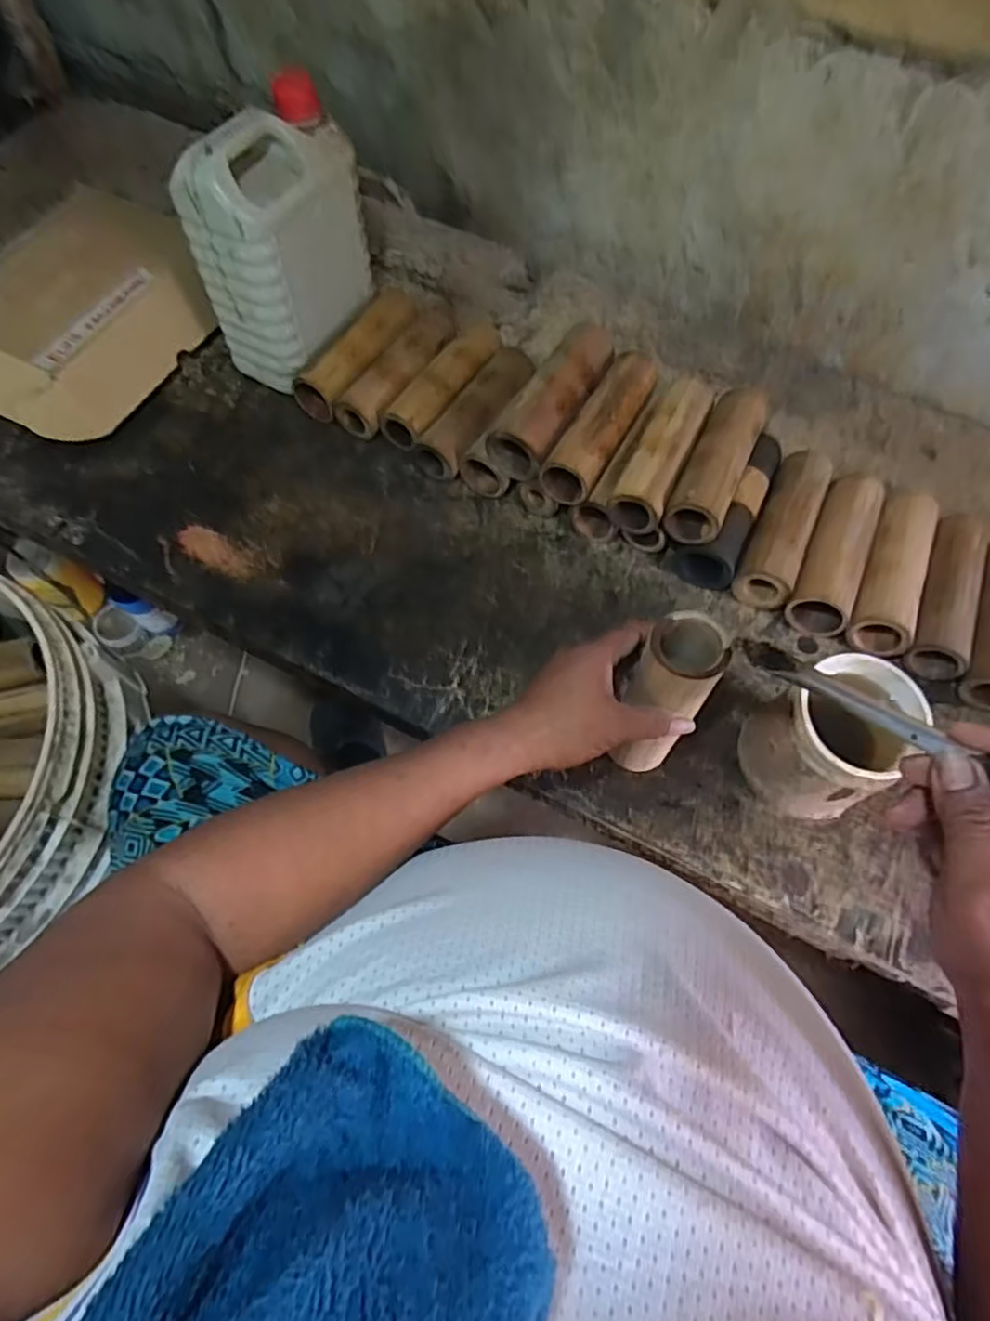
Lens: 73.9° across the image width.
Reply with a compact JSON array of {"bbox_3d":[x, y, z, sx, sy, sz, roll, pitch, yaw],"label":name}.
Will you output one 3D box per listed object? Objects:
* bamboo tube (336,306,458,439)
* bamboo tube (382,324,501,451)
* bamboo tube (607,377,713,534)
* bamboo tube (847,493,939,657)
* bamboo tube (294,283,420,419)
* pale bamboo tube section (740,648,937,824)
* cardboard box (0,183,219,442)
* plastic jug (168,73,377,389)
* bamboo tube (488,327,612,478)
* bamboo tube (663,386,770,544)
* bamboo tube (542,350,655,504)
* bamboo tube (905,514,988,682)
[{"bbox_3d":[-0.100,-0.330,0.751,0.055,0.052,0.193,28,65,12],"label":"bamboo tube"},{"bbox_3d":[-0.051,-0.313,0.746,0.057,0.055,0.189,29,65,13],"label":"bamboo tube"},{"bbox_3d":[0.164,-0.204,0.642,0.051,0.045,0.177,24,64,11],"label":"bamboo tube"},{"bbox_3d":[0.393,-0.090,0.644,0.054,0.048,0.177,24,64,10],"label":"bamboo tube"},{"bbox_3d":[-0.150,-0.355,0.763,0.066,0.058,0.191,29,65,13],"label":"bamboo tube"},{"bbox_3d":[0.262,0.063,0.525,0.098,0.117,0.099,-37,69,-19],"label":"pale bamboo tube section"},{"bbox_3d":[-0.463,-0.385,0.733,0.213,0.110,0.292,27,65,12],"label":"cardboard box"},{"bbox_3d":[-0.218,-0.423,0.690,0.104,0.242,0.163,27,65,12],"label":"plastic jug"},{"bbox_3d":[0.059,-0.266,0.671,0.066,0.060,0.177,27,65,12],"label":"bamboo tube"},{"bbox_3d":[0.218,-0.194,0.642,0.051,0.050,0.175,24,64,10],"label":"bamboo tube"},{"bbox_3d":[0.108,-0.237,0.660,0.053,0.052,0.177,27,65,12],"label":"bamboo tube"},{"bbox_3d":[0.440,-0.063,0.648,0.050,0.058,0.181,22,64,10],"label":"bamboo tube"}]

